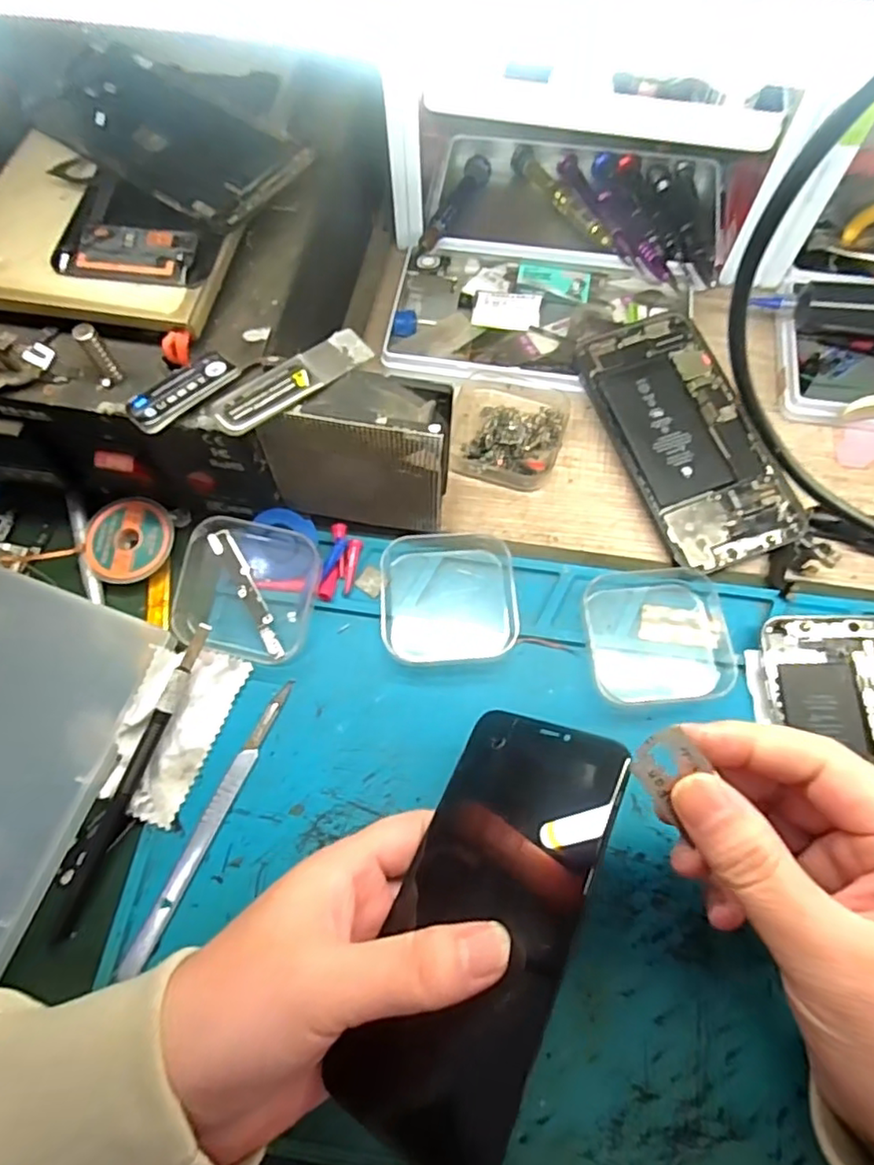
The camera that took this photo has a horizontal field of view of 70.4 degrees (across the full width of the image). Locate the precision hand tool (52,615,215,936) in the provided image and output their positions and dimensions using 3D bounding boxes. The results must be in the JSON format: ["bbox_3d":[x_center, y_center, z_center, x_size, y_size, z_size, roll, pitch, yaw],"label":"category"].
[{"bbox_3d":[-0.131,0.081,0.267,0.008,0.014,0.136,19,69,8],"label":"precision hand tool"}]

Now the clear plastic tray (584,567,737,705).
[{"bbox_3d":[0.105,0.024,0.292,0.065,0.010,0.065,-4,67,-1],"label":"clear plastic tray"}]

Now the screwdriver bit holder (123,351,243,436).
[{"bbox_3d":[-0.102,-0.076,0.249,0.044,0.010,0.017,-39,72,-13],"label":"screwdriver bit holder"}]

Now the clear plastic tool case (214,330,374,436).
[{"bbox_3d":[-0.057,-0.081,0.249,0.069,0.006,0.018,-40,72,-14],"label":"clear plastic tool case"}]

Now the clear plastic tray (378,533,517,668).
[{"bbox_3d":[0.006,0.006,0.298,0.064,0.018,0.061,-5,67,-2],"label":"clear plastic tray"}]

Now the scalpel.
[{"bbox_3d":[-0.096,0.101,0.266,0.009,0.004,0.126,22,69,9],"label":"scalpel"}]

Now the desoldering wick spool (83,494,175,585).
[{"bbox_3d":[-0.156,-0.022,0.313,0.043,0.009,0.045,0,67,0],"label":"desoldering wick spool"}]

